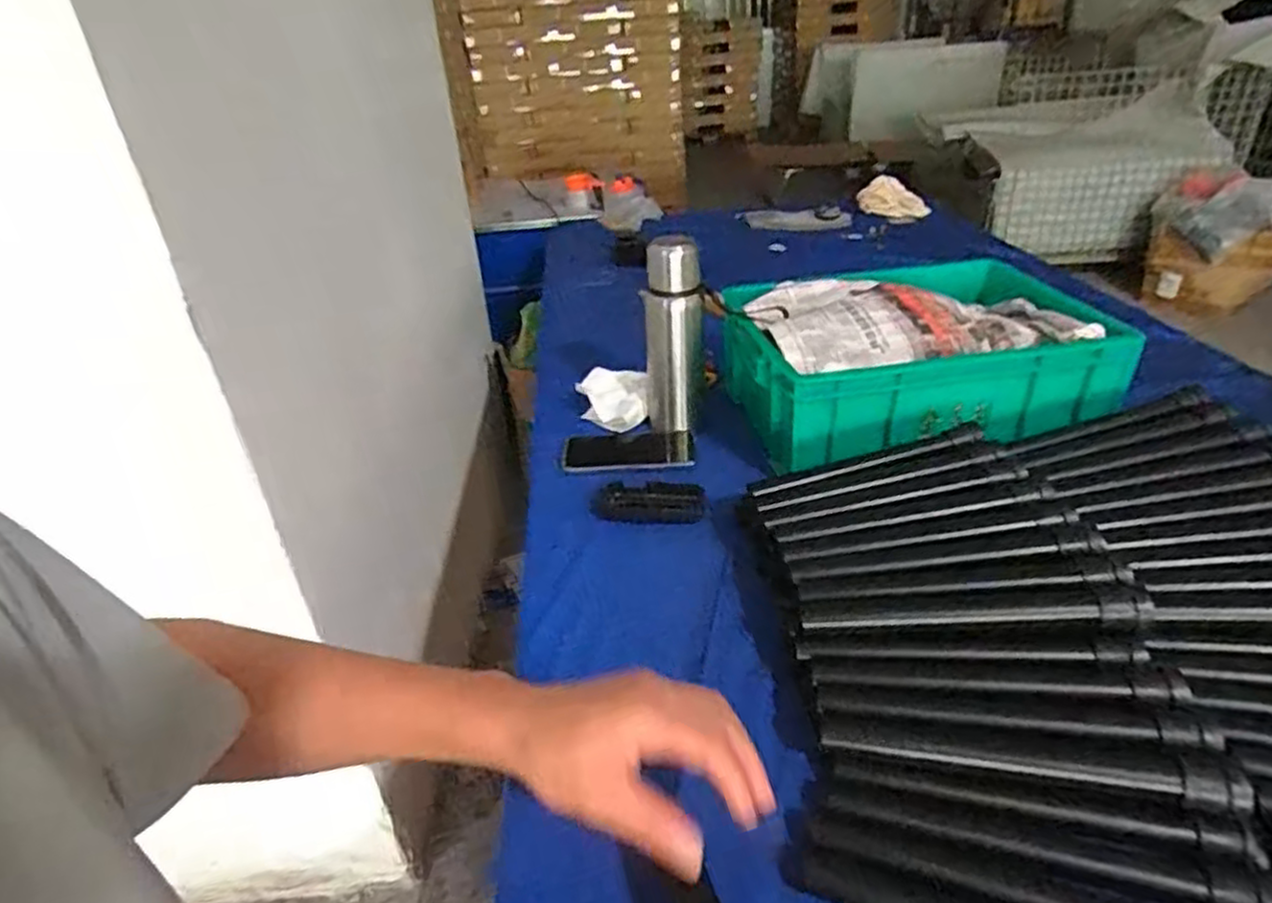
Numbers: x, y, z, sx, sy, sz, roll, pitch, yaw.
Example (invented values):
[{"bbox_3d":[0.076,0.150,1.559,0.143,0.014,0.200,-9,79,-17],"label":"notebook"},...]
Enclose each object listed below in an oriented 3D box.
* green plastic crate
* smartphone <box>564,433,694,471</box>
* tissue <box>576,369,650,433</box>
[{"bbox_3d":[0.334,-0.119,0.902,0.422,0.139,0.302,-7,31,-5],"label":"green plastic crate"},{"bbox_3d":[-0.014,0.000,0.895,0.157,0.011,0.084,0,31,7],"label":"smartphone"},{"bbox_3d":[-0.029,-0.073,0.990,0.100,0.047,0.085,8,33,19],"label":"tissue"}]

